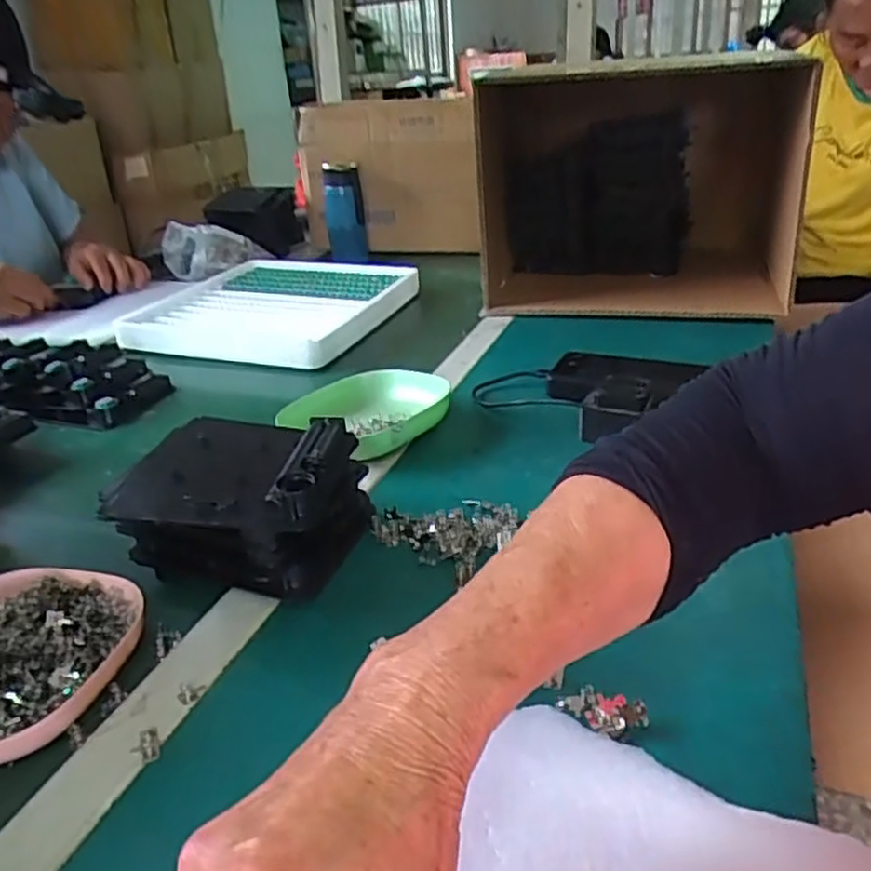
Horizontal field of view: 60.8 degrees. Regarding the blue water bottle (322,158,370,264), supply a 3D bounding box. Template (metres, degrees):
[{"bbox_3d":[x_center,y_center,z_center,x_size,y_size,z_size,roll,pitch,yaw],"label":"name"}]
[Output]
[{"bbox_3d":[-0.144,-0.356,1.185,0.064,0.139,0.063,-7,26,-7],"label":"blue water bottle"}]

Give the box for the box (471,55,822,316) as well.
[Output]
[{"bbox_3d":[0.264,-0.316,0.990,0.383,0.265,0.335,4,27,15],"label":"box"}]

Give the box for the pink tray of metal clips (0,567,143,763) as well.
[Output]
[{"bbox_3d":[-0.244,0.119,0.419,0.135,0.023,0.132,3,27,14],"label":"pink tray of metal clips"}]

